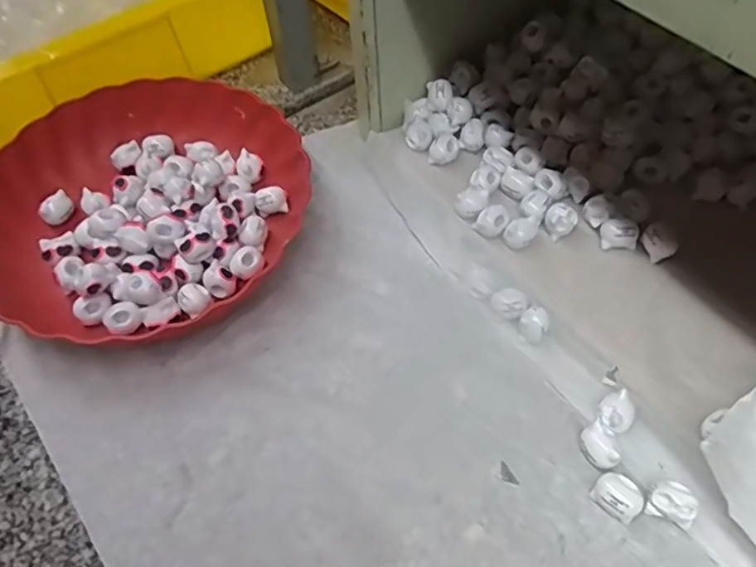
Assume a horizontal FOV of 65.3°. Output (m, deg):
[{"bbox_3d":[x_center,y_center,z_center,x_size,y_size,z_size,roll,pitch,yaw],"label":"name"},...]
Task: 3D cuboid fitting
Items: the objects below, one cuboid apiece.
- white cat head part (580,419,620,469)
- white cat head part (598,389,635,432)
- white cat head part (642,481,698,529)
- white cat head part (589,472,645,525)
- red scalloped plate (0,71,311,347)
[{"bbox_3d":[0.132,0.099,0.353,0.017,0.019,0.026,-26,59,-15],"label":"white cat head part"},{"bbox_3d":[0.145,0.080,0.361,0.020,0.014,0.025,37,65,24],"label":"white cat head part"},{"bbox_3d":[0.167,0.124,0.334,0.025,0.018,0.019,23,59,17],"label":"white cat head part"},{"bbox_3d":[0.139,0.122,0.340,0.026,0.018,0.021,37,64,24],"label":"white cat head part"},{"bbox_3d":[-0.176,-0.065,0.460,0.234,0.052,0.222,-1,56,1],"label":"red scalloped plate"}]

